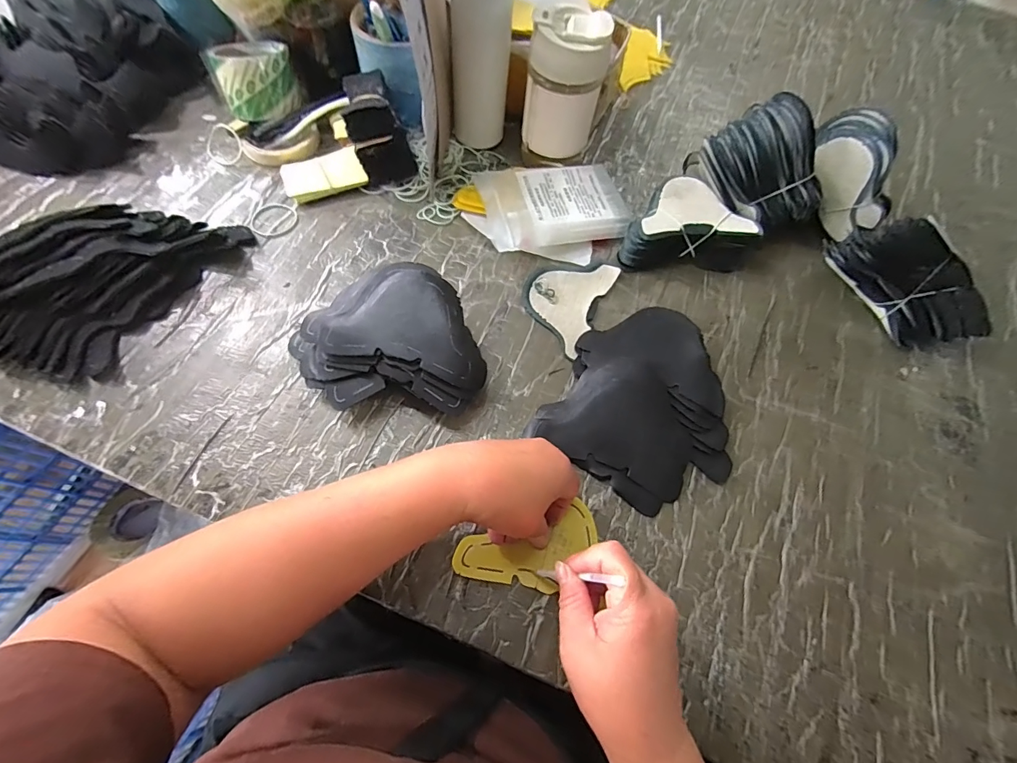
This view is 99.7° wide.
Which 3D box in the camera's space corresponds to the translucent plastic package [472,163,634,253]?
[{"bbox_3d":[0.054,-0.206,0.503,0.179,0.035,0.108,-13,68,-10],"label":"translucent plastic package"}]

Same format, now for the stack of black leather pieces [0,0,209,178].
[{"bbox_3d":[-0.539,-0.378,0.518,0.218,0.087,0.268,27,66,9],"label":"stack of black leather pieces"}]

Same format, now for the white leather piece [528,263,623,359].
[{"bbox_3d":[0.064,-0.093,0.468,0.075,0.009,0.121,26,67,11],"label":"white leather piece"}]

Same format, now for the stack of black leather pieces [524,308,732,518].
[{"bbox_3d":[0.136,0.016,0.416,0.168,0.026,0.188,28,68,12],"label":"stack of black leather pieces"}]

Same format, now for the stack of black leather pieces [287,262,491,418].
[{"bbox_3d":[-0.105,-0.038,0.398,0.166,0.069,0.126,2,64,-3],"label":"stack of black leather pieces"}]

